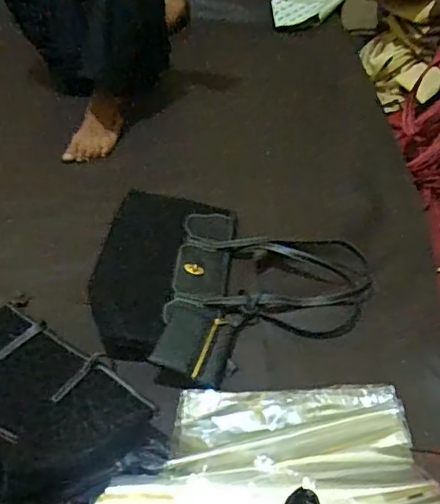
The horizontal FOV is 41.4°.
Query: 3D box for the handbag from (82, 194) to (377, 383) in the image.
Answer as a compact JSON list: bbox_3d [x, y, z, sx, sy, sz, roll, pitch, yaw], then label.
[{"bbox_3d":[0.023,0.038,0.974,0.433,0.058,0.404,3,40,7],"label":"handbag"}]

